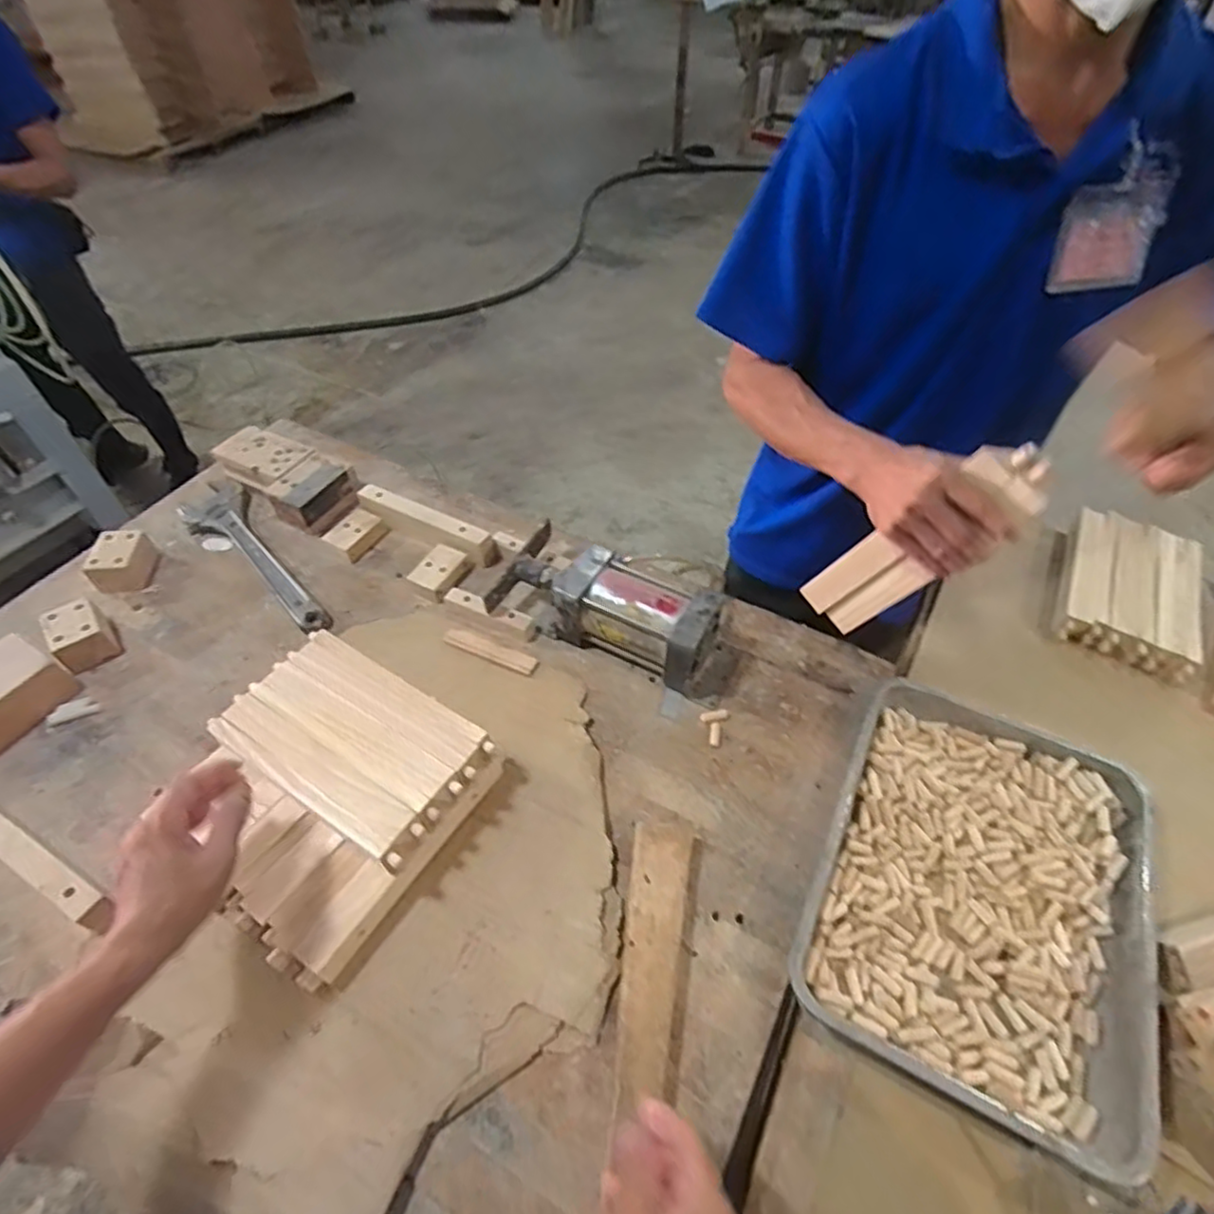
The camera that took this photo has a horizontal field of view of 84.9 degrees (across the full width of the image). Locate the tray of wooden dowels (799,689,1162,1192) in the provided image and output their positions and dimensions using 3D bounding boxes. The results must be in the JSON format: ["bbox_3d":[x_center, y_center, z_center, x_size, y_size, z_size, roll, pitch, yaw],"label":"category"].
[{"bbox_3d":[0.376,0.268,0.660,0.286,0.041,0.391,23,53,18],"label":"tray of wooden dowels"}]

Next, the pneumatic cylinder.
[{"bbox_3d":[0.017,-0.003,0.838,0.310,0.102,0.136,21,53,16],"label":"pneumatic cylinder"}]

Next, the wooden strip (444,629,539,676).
[{"bbox_3d":[-0.147,0.055,0.839,0.125,0.007,0.025,19,52,15],"label":"wooden strip"}]

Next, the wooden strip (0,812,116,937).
[{"bbox_3d":[-0.557,0.245,0.640,0.225,0.041,0.032,24,54,18],"label":"wooden strip"}]

